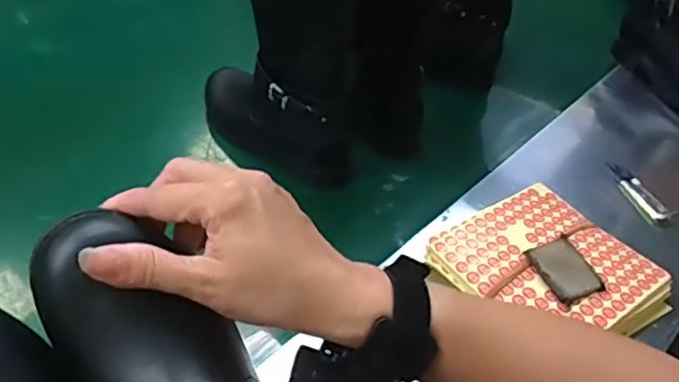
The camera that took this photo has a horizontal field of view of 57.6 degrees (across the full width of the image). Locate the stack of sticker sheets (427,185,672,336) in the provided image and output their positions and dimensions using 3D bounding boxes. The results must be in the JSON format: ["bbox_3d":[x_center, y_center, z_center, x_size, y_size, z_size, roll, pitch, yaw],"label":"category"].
[{"bbox_3d":[0.199,0.077,0.592,0.174,0.031,0.171,-24,51,-27],"label":"stack of sticker sheets"}]

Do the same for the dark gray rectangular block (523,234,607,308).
[{"bbox_3d":[0.210,0.071,0.572,0.052,0.010,0.064,-14,47,-19],"label":"dark gray rectangular block"}]

